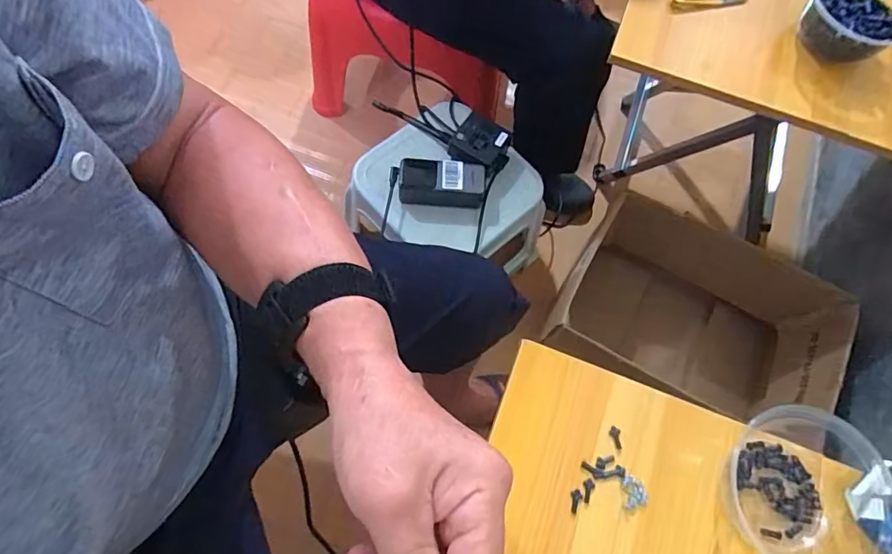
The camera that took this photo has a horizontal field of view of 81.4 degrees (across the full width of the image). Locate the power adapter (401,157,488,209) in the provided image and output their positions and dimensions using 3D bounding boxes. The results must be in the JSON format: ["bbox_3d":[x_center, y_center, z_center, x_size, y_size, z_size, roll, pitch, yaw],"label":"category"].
[{"bbox_3d":[-0.007,-0.146,0.802,0.131,0.044,0.061,4,70,-1],"label":"power adapter"}]

